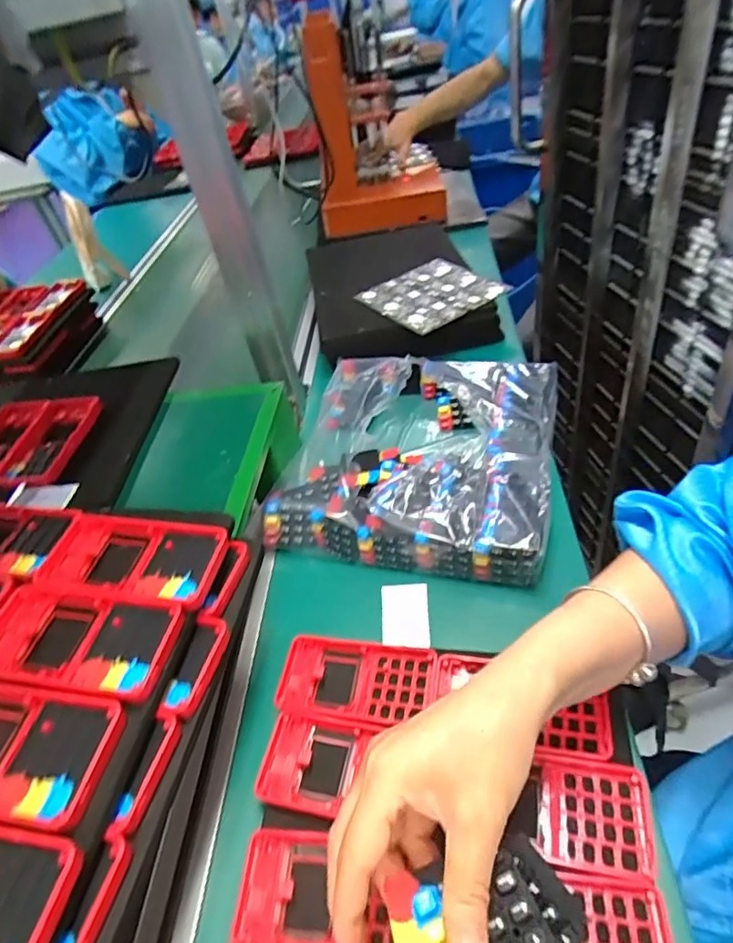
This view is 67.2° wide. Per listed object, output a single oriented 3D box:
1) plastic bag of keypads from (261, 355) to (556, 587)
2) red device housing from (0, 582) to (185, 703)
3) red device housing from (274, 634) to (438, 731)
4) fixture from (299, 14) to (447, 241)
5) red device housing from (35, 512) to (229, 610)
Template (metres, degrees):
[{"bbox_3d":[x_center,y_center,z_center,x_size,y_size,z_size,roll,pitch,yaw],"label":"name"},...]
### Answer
[{"bbox_3d":[0.055,-0.026,0.597,0.276,0.076,0.286,4,45,18],"label":"plastic bag of keypads"},{"bbox_3d":[-0.183,0.104,0.341,0.130,0.013,0.062,2,44,16],"label":"red device housing"},{"bbox_3d":[-0.009,0.165,0.429,0.119,0.018,0.066,0,44,14],"label":"red device housing"},{"bbox_3d":[0.017,-0.663,1.070,0.247,0.336,0.191,-7,43,7],"label":"fixture"},{"bbox_3d":[-0.164,0.063,0.387,0.129,0.020,0.063,2,44,16],"label":"red device housing"}]

